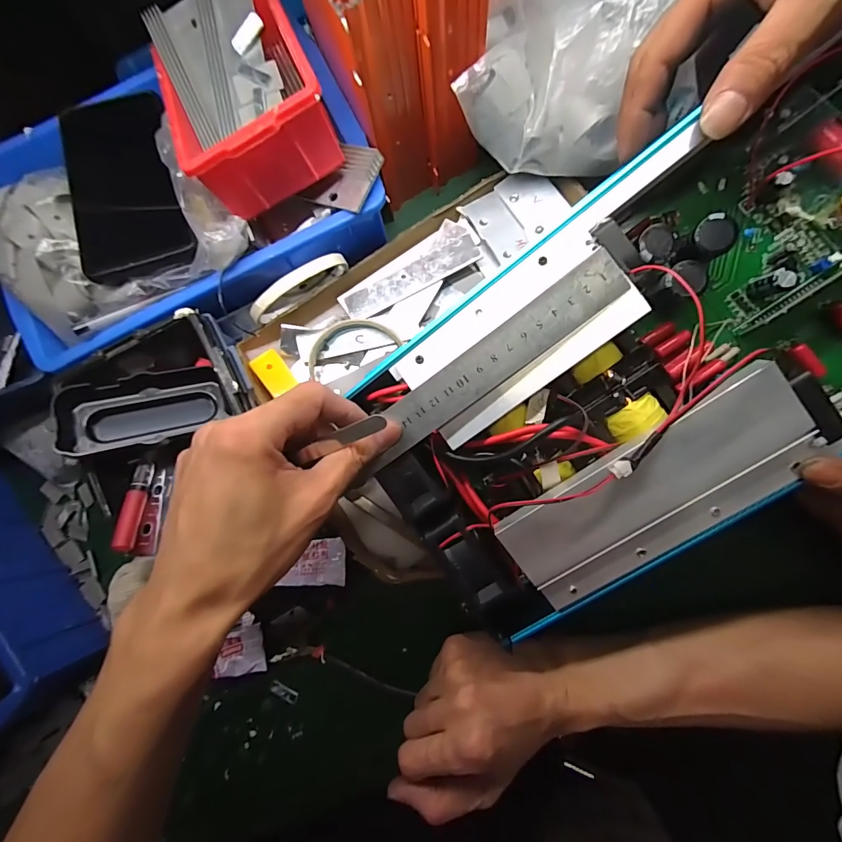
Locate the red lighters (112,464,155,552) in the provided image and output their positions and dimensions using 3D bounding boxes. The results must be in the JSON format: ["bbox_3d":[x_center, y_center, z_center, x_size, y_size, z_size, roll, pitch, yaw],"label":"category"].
[{"bbox_3d":[-0.199,0.058,0.276,0.013,0.008,0.060,-7,59,4],"label":"red lighters"}]

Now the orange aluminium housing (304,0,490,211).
[{"bbox_3d":[-0.016,-0.270,0.302,0.096,0.161,0.111,-24,80,1],"label":"orange aluminium housing"}]

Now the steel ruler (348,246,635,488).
[{"bbox_3d":[0.031,-0.027,0.225,0.182,0.004,0.029,-36,91,10],"label":"steel ruler"}]

